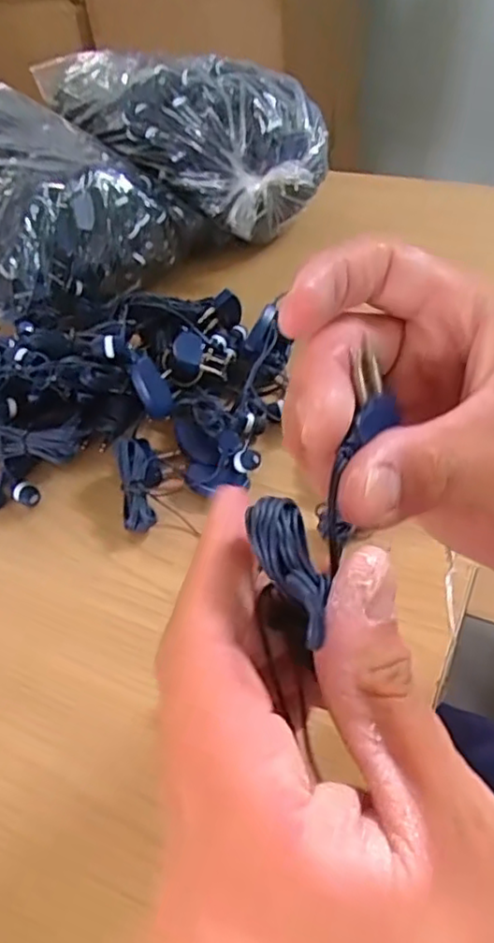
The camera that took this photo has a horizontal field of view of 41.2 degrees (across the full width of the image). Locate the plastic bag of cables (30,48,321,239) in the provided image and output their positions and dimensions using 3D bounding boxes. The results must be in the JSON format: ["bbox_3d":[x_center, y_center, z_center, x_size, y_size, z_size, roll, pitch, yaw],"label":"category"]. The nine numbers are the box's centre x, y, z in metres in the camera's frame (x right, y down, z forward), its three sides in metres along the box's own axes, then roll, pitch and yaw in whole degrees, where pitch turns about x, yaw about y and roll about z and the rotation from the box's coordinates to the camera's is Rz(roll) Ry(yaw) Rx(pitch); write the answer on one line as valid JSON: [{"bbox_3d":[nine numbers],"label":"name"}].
[{"bbox_3d":[-0.057,-0.285,0.538,0.128,0.102,0.260,-32,51,-23],"label":"plastic bag of cables"}]

